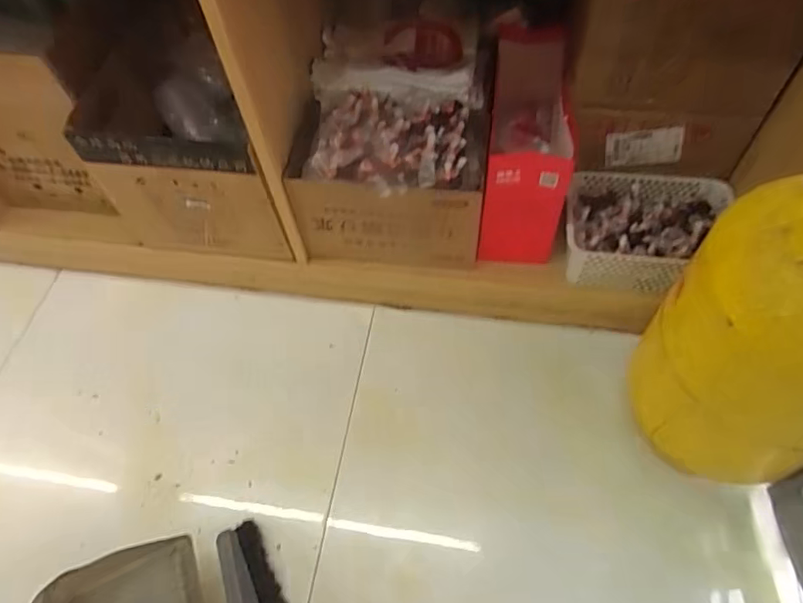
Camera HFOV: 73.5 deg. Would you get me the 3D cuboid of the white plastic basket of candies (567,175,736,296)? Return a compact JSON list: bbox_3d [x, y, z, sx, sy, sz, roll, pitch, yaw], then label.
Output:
[{"bbox_3d":[0.451,-0.133,1.011,0.292,0.088,0.224,9,59,10],"label":"white plastic basket of candies"}]

